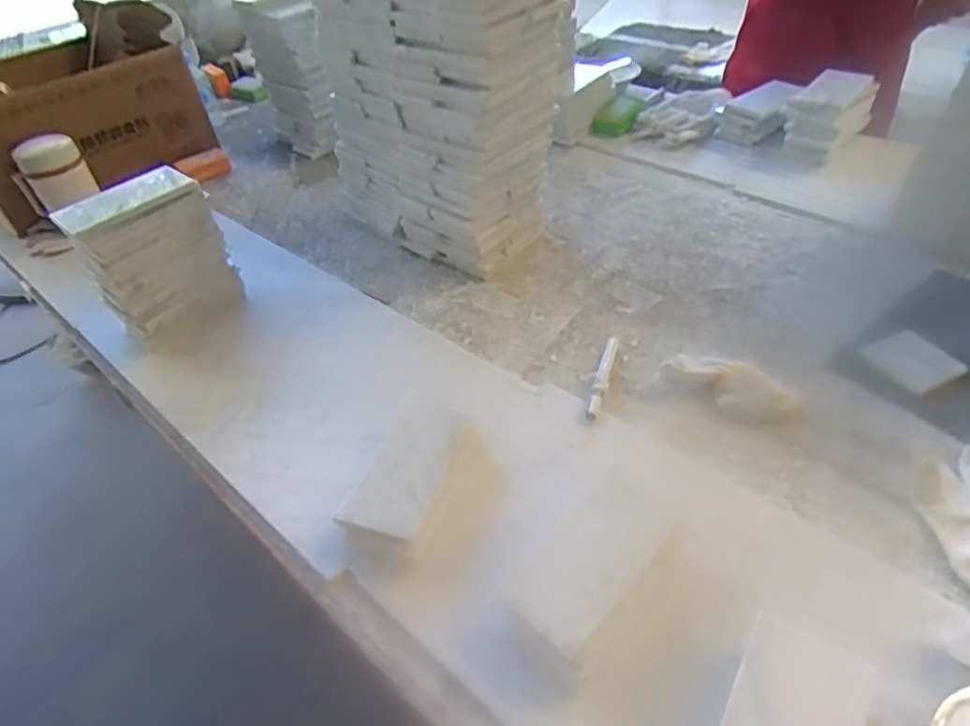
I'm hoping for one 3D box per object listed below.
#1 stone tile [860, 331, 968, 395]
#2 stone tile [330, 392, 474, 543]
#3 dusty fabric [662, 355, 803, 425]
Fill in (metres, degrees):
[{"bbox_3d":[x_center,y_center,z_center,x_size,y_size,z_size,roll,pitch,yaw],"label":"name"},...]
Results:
[{"bbox_3d":[0.482,-0.004,0.679,0.079,0.004,0.081,-19,47,-14],"label":"stone tile"},{"bbox_3d":[-0.073,0.098,0.597,0.072,0.013,0.156,20,57,11],"label":"stone tile"},{"bbox_3d":[0.272,0.023,0.664,0.143,0.034,0.050,28,53,28],"label":"dusty fabric"}]

